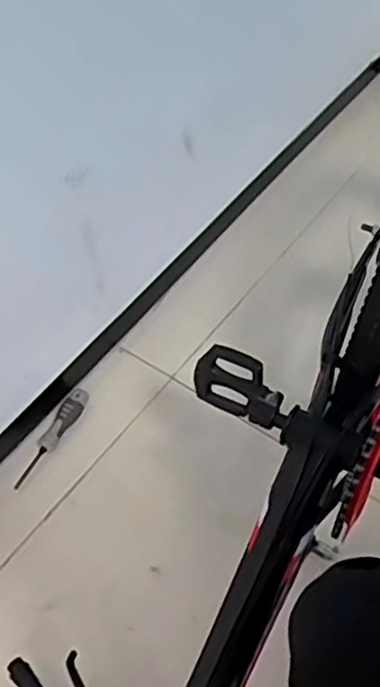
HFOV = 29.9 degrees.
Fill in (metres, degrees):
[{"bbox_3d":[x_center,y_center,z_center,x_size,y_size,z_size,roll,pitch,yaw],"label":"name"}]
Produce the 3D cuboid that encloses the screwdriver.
[{"bbox_3d":[-0.225,0.150,1.154,0.029,0.027,0.189,25,60,21],"label":"screwdriver"}]

